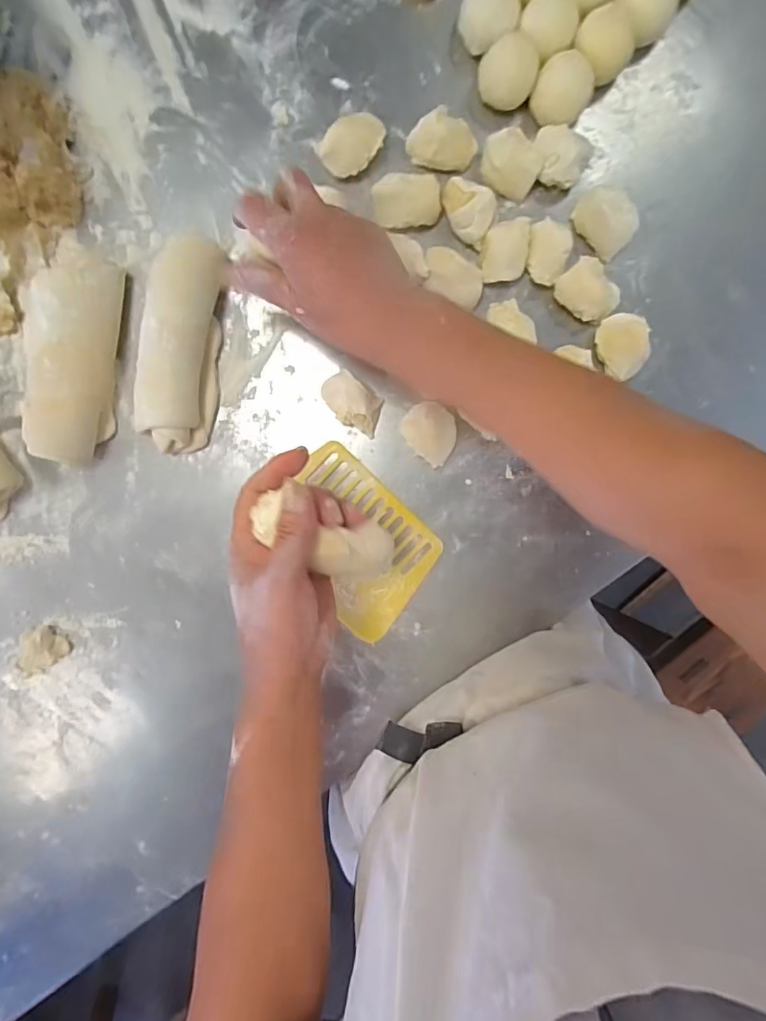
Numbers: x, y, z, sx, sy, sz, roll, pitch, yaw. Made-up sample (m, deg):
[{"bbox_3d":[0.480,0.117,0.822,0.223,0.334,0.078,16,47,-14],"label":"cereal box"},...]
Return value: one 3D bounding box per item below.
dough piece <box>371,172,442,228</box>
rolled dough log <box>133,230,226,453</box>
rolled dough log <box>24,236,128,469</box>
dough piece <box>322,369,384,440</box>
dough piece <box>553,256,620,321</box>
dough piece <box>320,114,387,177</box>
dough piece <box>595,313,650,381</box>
[{"bbox_3d":[0.020,-0.254,0.422,0.054,0.021,0.034,-6,97,1],"label":"dough piece"},{"bbox_3d":[-0.168,-0.136,0.428,0.056,0.044,0.168,12,97,-1],"label":"rolled dough log"},{"bbox_3d":[-0.264,-0.129,0.427,0.070,0.046,0.178,11,97,-1],"label":"rolled dough log"},{"bbox_3d":[-0.026,-0.092,0.444,0.057,0.026,0.036,37,96,-4],"label":"dough piece"},{"bbox_3d":[0.175,-0.185,0.432,0.051,0.032,0.039,42,95,-5],"label":"dough piece"},{"bbox_3d":[-0.024,-0.299,0.421,0.038,0.024,0.053,43,95,-5],"label":"dough piece"},{"bbox_3d":[0.204,-0.140,0.438,0.033,0.035,0.052,-17,97,2],"label":"dough piece"}]

